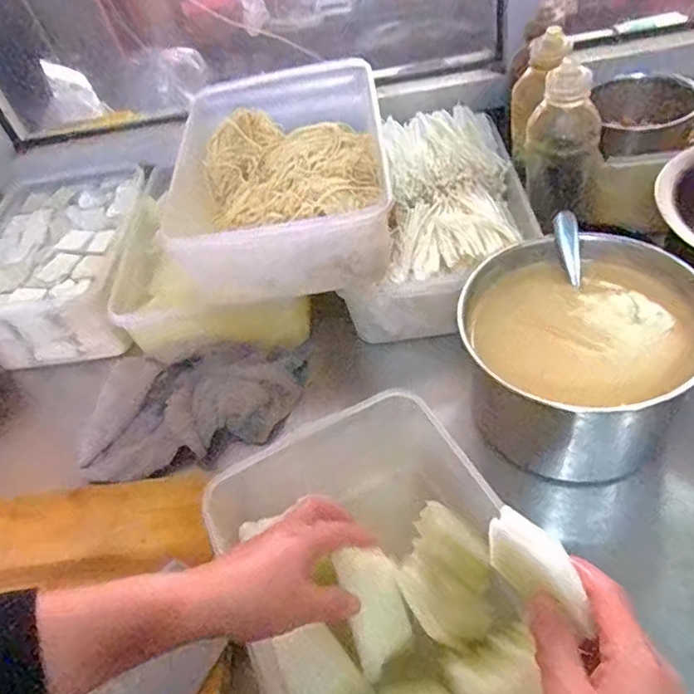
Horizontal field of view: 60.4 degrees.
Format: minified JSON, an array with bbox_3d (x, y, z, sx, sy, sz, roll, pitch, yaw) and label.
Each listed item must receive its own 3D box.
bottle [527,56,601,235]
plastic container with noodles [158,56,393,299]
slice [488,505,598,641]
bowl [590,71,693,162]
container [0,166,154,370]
[{"bbox_3d":[0.220,-0.204,0.602,0.066,0.153,0.070,31,63,32],"label":"bottle"},{"bbox_3d":[-0.069,-0.199,0.671,0.217,0.098,0.354,-8,49,6],"label":"plastic container with noodles"},{"bbox_3d":[0.104,0.120,0.319,0.030,0.019,0.070,-29,45,-18],"label":"slice"},{"bbox_3d":[0.350,-0.270,0.695,0.113,0.054,0.115,-6,49,7],"label":"bowl"},{"bbox_3d":[-0.353,-0.109,0.753,0.192,0.089,0.267,-6,49,4],"label":"container"}]

